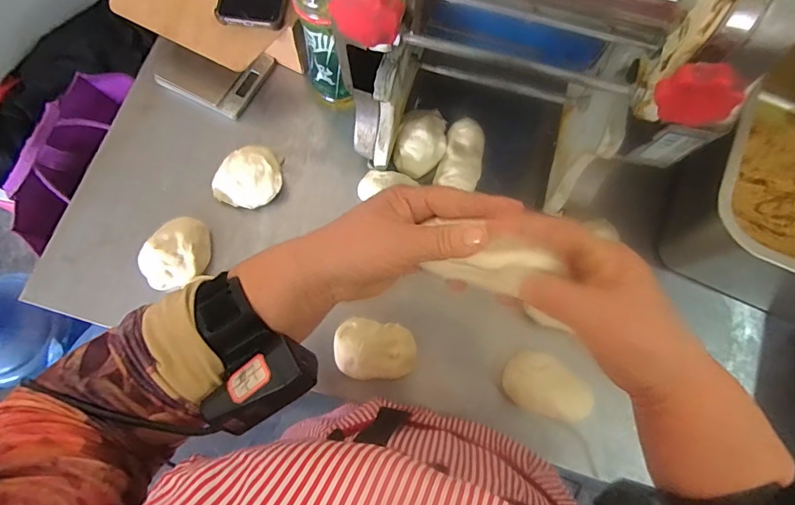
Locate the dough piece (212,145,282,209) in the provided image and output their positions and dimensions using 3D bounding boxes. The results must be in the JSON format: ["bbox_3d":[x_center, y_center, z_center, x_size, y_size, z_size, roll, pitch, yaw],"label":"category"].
[{"bbox_3d":[-0.183,-0.090,0.564,0.083,0.040,0.071,-8,74,-5],"label":"dough piece"}]

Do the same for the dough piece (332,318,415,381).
[{"bbox_3d":[-0.025,0.107,0.504,0.087,0.024,0.062,9,74,0],"label":"dough piece"}]

